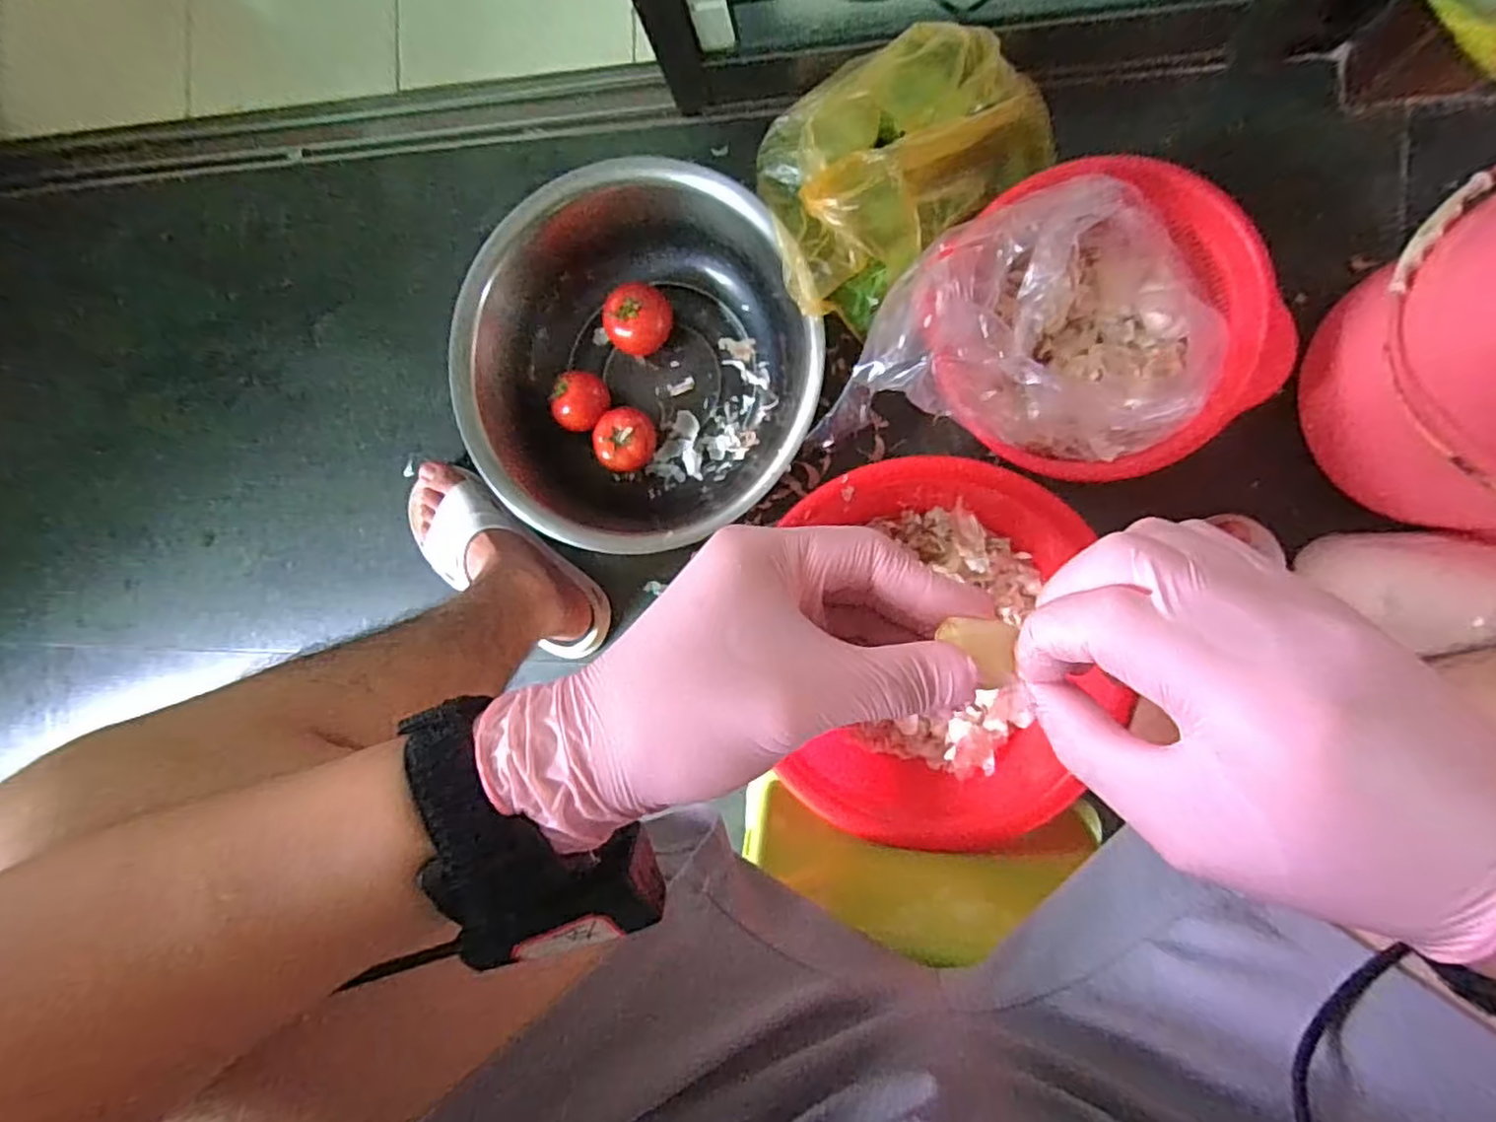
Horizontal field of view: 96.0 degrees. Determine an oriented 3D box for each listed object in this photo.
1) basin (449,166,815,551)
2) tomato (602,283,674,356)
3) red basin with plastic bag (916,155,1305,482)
[{"bbox_3d":[-0.114,-0.203,0.718,0.347,0.126,0.359,0,92,9],"label":"basin"},{"bbox_3d":[-0.117,-0.258,0.730,0.065,0.056,0.067,0,92,9],"label":"tomato"},{"bbox_3d":[0.298,-0.204,0.598,0.260,0.123,0.251,0,92,9],"label":"red basin with plastic bag"}]

